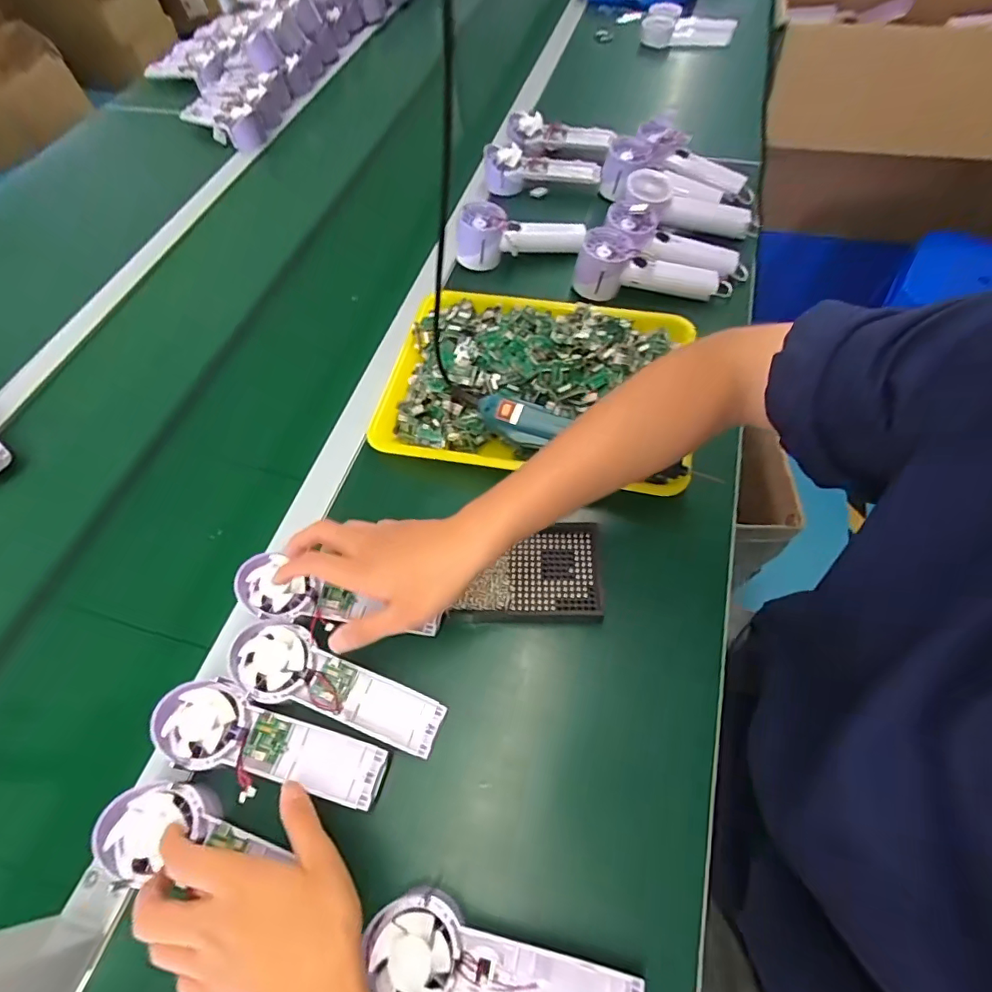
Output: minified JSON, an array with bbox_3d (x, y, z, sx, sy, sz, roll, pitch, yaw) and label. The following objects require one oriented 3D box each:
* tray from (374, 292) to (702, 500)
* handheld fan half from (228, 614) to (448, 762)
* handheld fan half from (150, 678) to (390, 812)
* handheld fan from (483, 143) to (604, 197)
[{"bbox_3d":[0.041,-0.135,0.561,0.338,0.058,0.245,10,61,9],"label":"tray"},{"bbox_3d":[-0.130,0.157,0.415,0.178,0.018,0.056,23,63,1],"label":"handheld fan half"},{"bbox_3d":[-0.173,0.191,0.391,0.176,0.032,0.058,12,61,9],"label":"handheld fan half"},{"bbox_3d":[0.072,-0.502,0.778,0.176,0.048,0.055,4,61,5],"label":"handheld fan"}]

